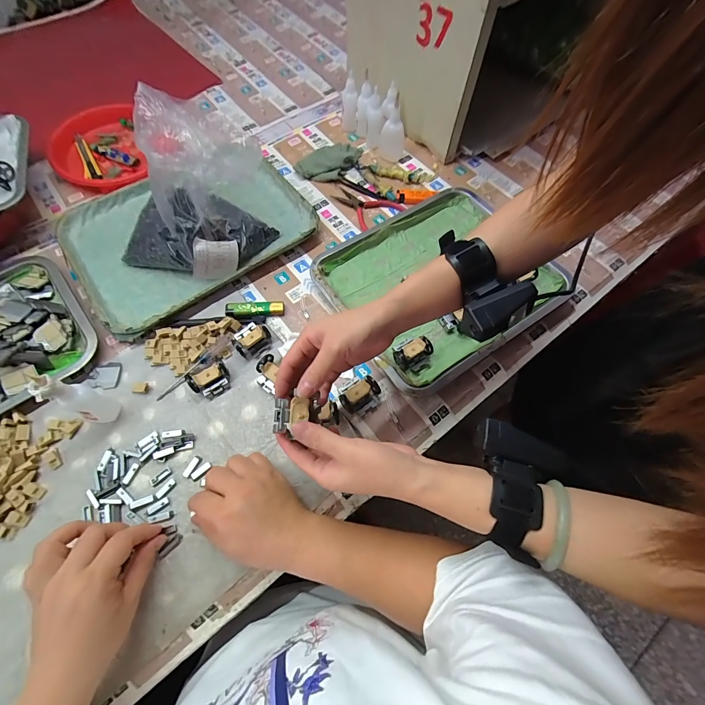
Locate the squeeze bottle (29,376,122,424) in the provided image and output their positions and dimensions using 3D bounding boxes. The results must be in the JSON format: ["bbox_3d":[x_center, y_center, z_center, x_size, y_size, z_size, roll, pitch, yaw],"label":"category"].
[{"bbox_3d":[-0.304,0.052,0.375,0.035,0.098,0.033,20,69,9],"label":"squeeze bottle"}]

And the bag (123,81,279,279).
[{"bbox_3d":[-0.220,-0.208,0.446,0.160,0.186,0.193,33,72,13],"label":"bag"}]

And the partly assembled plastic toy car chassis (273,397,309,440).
[{"bbox_3d":[-0.058,0.060,0.321,0.034,0.015,0.034,-3,66,-2],"label":"partly assembled plastic toy car chassis"}]

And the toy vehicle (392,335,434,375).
[{"bbox_3d":[0.079,0.004,0.438,0.053,0.032,0.039,-25,69,-9],"label":"toy vehicle"}]

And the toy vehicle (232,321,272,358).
[{"bbox_3d":[-0.136,-0.019,0.453,0.042,0.022,0.045,39,73,15],"label":"toy vehicle"}]

